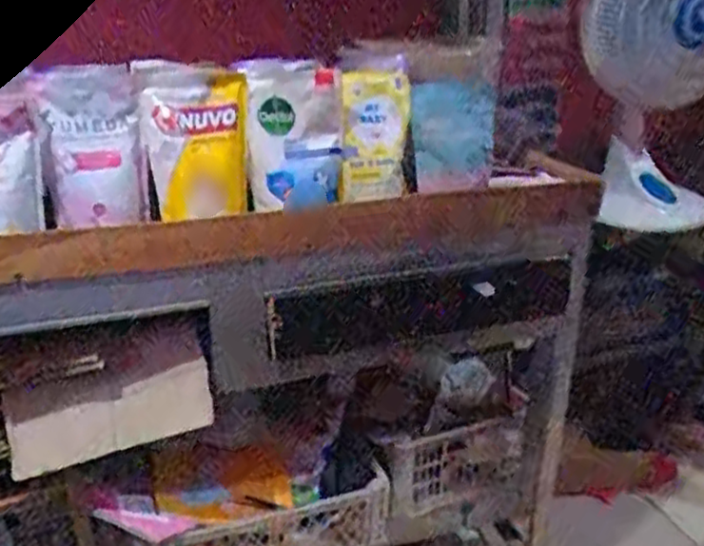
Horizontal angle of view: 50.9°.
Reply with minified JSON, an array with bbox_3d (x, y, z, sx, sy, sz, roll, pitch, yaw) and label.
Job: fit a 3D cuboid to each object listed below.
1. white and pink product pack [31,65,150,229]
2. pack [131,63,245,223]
[{"bbox_3d":[-0.323,-0.161,0.925,0.114,0.174,0.114,-8,23,-17],"label":"white and pink product pack"},{"bbox_3d":[-0.191,-0.163,0.913,0.122,0.185,0.018,-7,8,-16],"label":"pack"}]

